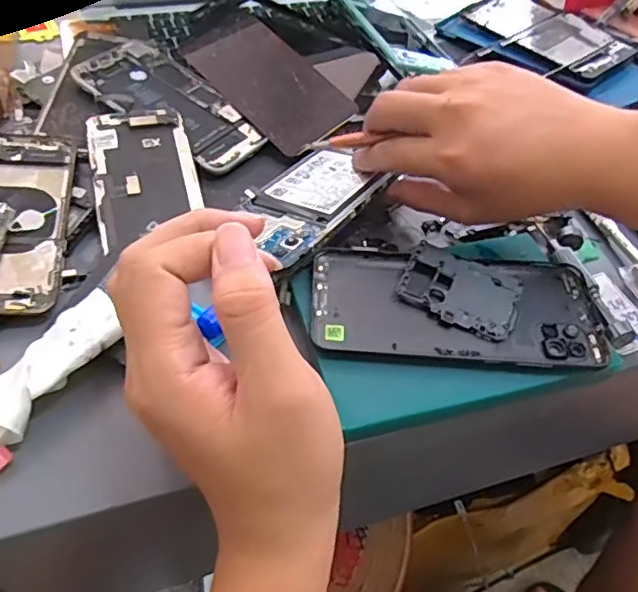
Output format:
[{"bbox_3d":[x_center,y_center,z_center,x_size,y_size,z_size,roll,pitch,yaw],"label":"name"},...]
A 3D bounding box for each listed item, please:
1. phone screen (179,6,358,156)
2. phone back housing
[{"bbox_3d":[-0.045,-0.175,0.469,0.070,0.009,0.152,-40,73,-11],"label":"phone screen"},{"bbox_3d":[0.078,0.006,0.338,0.162,0.015,0.074,5,48,-1],"label":"phone back housing"}]

